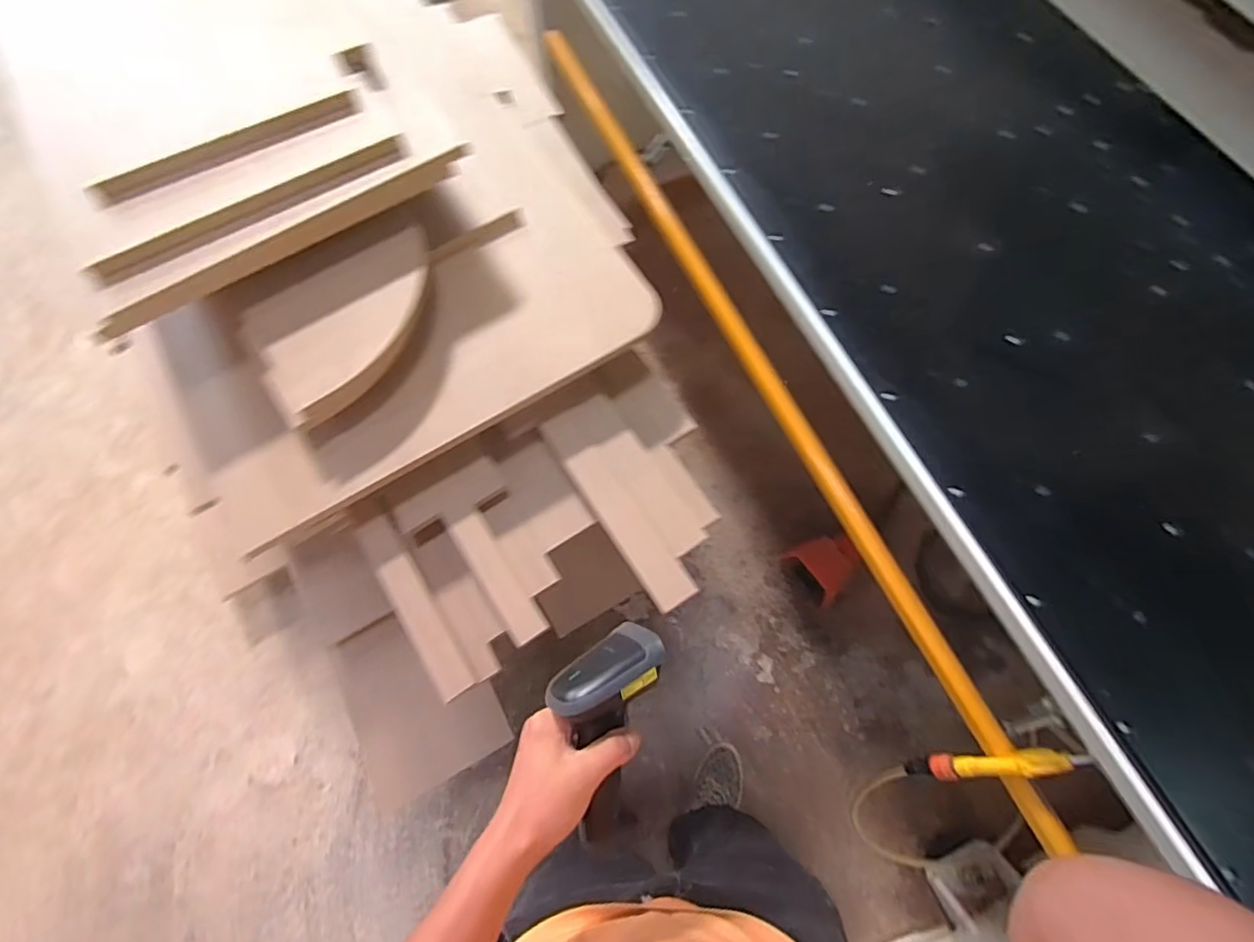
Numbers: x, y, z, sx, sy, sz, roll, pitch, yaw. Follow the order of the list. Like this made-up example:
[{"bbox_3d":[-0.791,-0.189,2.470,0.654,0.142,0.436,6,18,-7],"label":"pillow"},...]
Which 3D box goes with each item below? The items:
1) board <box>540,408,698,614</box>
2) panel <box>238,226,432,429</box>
[{"bbox_3d":[-0.015,0.045,0.775,0.055,0.019,0.300,-32,72,-10],"label":"board"},{"bbox_3d":[-0.332,-0.186,0.724,0.245,0.028,0.171,-37,73,-11],"label":"panel"}]

